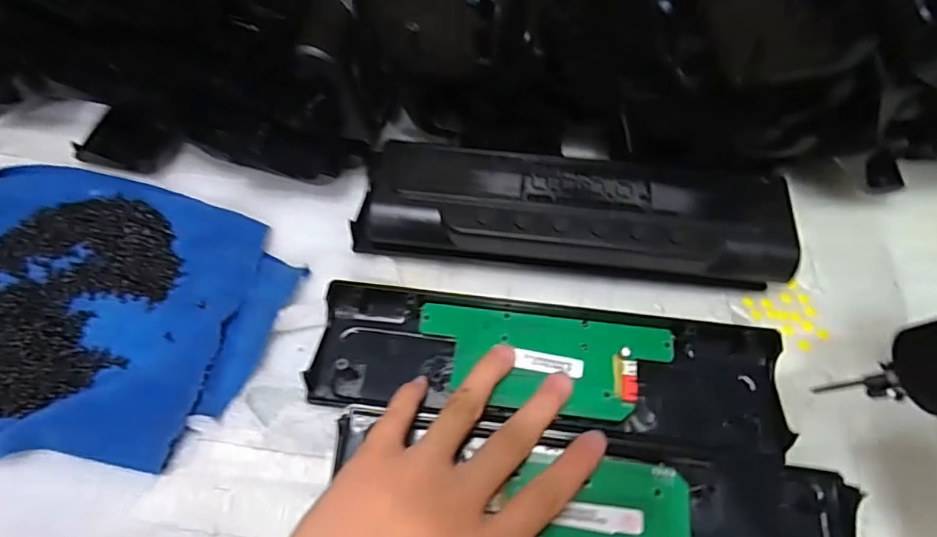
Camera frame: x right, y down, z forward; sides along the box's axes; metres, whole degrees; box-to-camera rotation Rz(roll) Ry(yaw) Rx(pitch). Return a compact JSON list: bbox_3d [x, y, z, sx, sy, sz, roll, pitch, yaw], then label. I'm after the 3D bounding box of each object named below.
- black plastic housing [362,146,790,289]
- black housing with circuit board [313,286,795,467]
[{"bbox_3d":[0.063,-0.033,0.336,0.249,0.034,0.062,5,61,3],"label":"black plastic housing"},{"bbox_3d":[0.042,0.053,0.305,0.246,0.020,0.068,7,62,4],"label":"black housing with circuit board"}]

